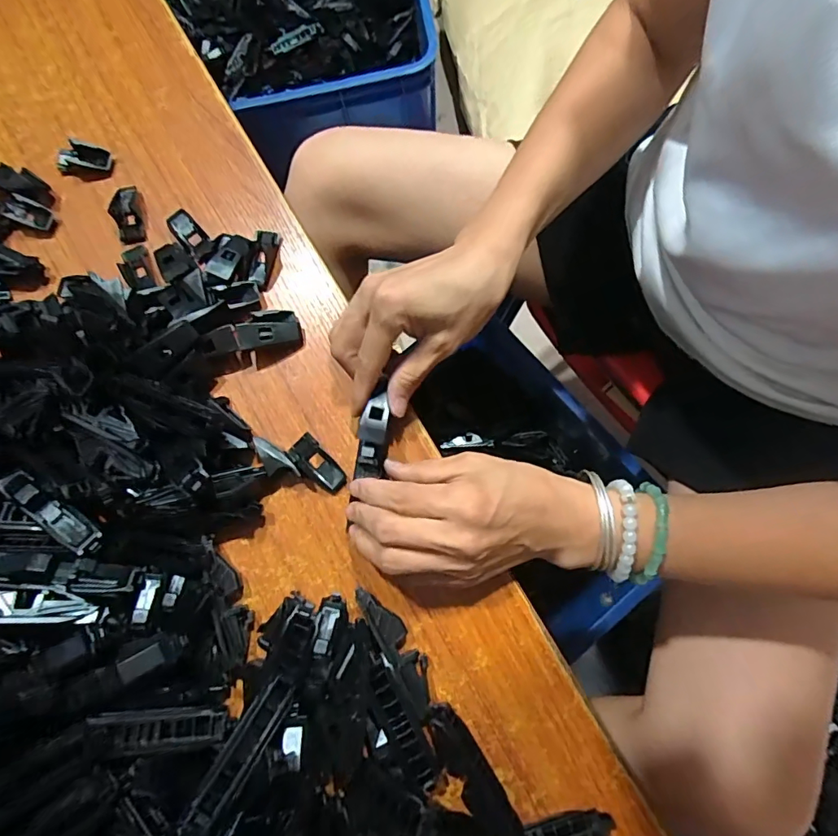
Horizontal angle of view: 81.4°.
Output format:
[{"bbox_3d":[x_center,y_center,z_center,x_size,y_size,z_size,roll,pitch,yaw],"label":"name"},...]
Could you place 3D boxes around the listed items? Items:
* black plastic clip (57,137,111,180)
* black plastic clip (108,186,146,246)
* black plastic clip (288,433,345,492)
[{"bbox_3d":[-0.247,-0.189,0.356,0.038,0.012,0.023,2,80,4],"label":"black plastic clip"},{"bbox_3d":[-0.210,-0.147,0.351,0.020,0.008,0.046,-18,79,1],"label":"black plastic clip"},{"bbox_3d":[-0.066,0.030,0.318,0.018,0.007,0.043,-44,80,-4],"label":"black plastic clip"}]

